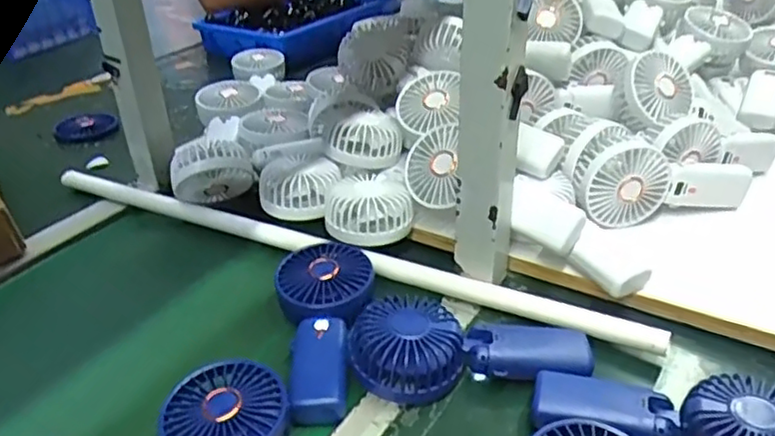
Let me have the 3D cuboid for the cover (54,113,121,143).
[{"bbox_3d":[-0.441,-0.133,0.955,0.087,0.018,0.074,-15,34,-21],"label":"cover"}]

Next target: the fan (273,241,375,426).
[{"bbox_3d":[-0.062,0.086,0.554,0.087,0.041,0.185,3,32,6],"label":"fan"}]

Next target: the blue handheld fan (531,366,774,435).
[{"bbox_3d":[0.199,0.137,0.456,0.181,0.048,0.085,15,35,24],"label":"blue handheld fan"}]

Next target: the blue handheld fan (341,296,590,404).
[{"bbox_3d":[0.059,0.101,0.510,0.177,0.052,0.075,-4,31,-4],"label":"blue handheld fan"}]

